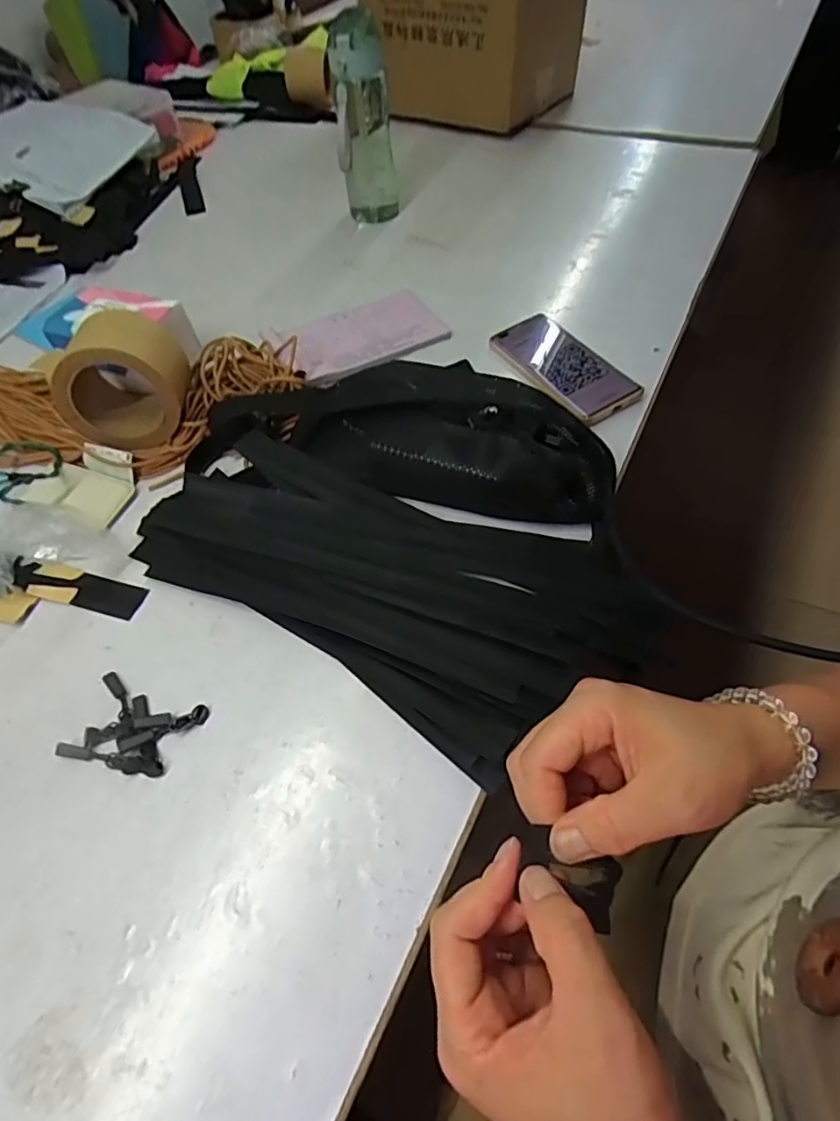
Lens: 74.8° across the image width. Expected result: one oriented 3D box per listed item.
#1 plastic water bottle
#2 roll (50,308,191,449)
[{"bbox_3d":[-0.073,-0.573,0.732,0.071,0.224,0.058,-6,56,0],"label":"plastic water bottle"},{"bbox_3d":[-0.281,-0.171,0.528,0.107,0.111,0.091,-8,56,-1],"label":"roll"}]

